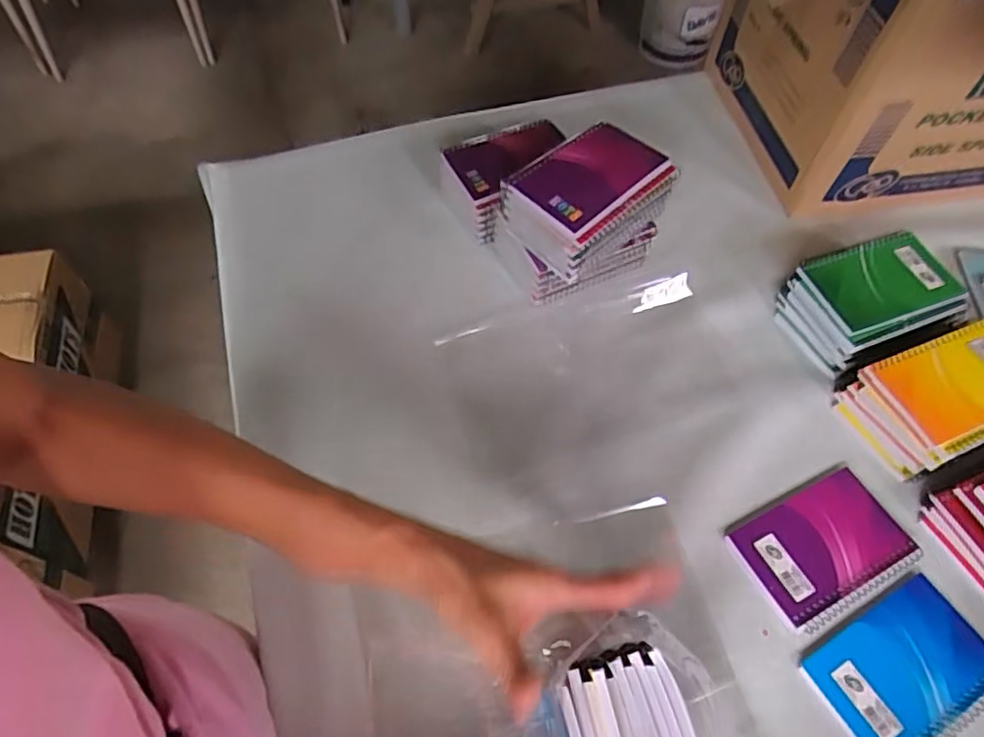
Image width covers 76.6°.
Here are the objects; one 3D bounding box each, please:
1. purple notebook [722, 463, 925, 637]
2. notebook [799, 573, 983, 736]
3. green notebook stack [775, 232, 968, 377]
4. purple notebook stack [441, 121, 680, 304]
[{"bbox_3d":[0.265,0.140,0.494,0.132,0.007,0.087,-23,63,-16],"label":"purple notebook"},{"bbox_3d":[0.301,0.218,0.449,0.131,0.005,0.087,-25,63,-17],"label":"notebook"},{"bbox_3d":[0.363,-0.066,0.592,0.140,0.057,0.102,-19,62,-14],"label":"green notebook stack"},{"bbox_3d":[0.054,-0.183,0.615,0.136,0.111,0.207,-32,66,-20],"label":"purple notebook stack"}]

